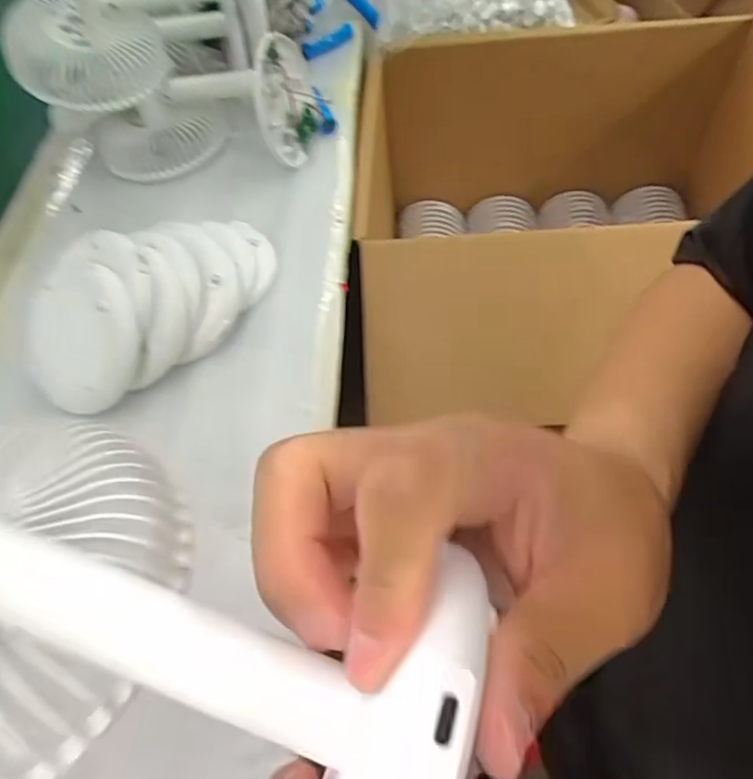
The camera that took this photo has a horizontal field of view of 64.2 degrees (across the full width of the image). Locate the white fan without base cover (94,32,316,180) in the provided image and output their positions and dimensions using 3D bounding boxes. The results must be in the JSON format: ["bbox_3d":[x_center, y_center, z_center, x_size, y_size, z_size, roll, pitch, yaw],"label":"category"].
[{"bbox_3d":[-0.170,-0.266,0.588,0.216,0.101,0.099,-10,55,13],"label":"white fan without base cover"}]

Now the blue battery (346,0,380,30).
[{"bbox_3d":[-0.020,-0.489,0.761,0.020,0.072,0.013,-39,54,22],"label":"blue battery"}]

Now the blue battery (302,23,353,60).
[{"bbox_3d":[-0.057,-0.405,0.694,0.065,0.018,0.018,-24,56,6],"label":"blue battery"}]

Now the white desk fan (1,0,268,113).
[{"bbox_3d":[-0.222,-0.345,0.546,0.232,0.103,0.133,-23,57,-10],"label":"white desk fan"}]

